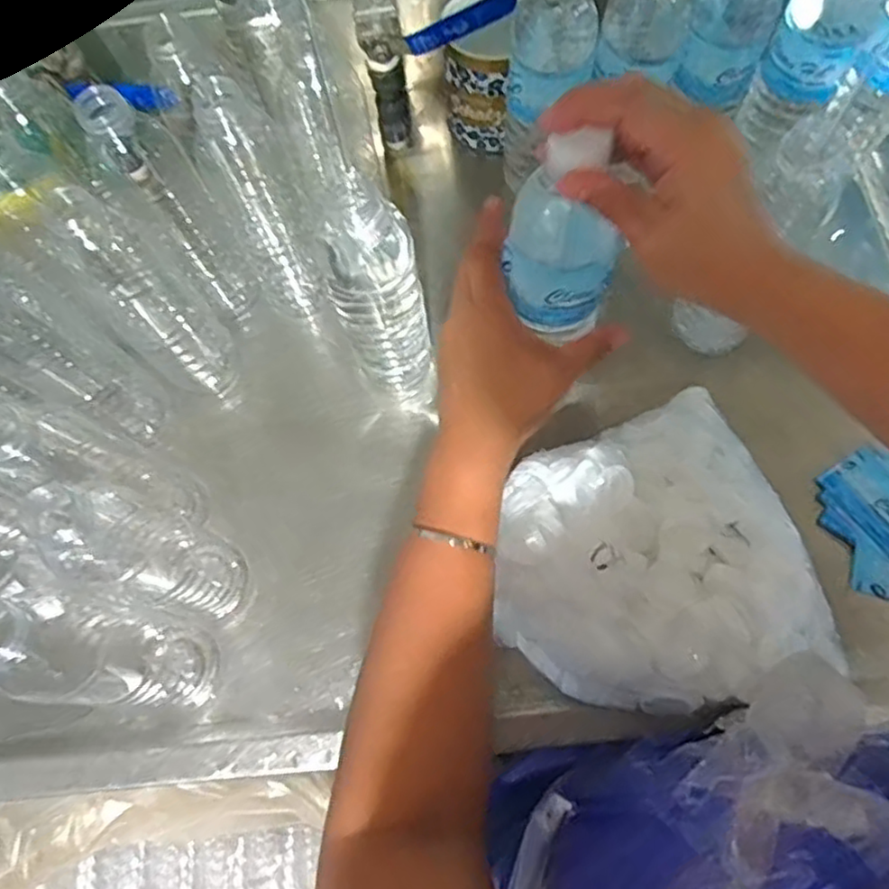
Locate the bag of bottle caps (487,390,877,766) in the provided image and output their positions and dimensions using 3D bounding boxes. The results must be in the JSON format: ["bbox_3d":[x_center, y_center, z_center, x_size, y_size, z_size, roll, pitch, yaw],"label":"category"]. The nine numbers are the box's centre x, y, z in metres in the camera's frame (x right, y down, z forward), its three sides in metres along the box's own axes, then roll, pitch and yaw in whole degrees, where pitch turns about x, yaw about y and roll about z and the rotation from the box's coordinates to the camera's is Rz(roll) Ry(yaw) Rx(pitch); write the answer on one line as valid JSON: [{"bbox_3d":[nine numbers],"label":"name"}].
[{"bbox_3d":[0.138,0.093,0.446,0.205,0.073,0.231,-19,70,-4],"label":"bag of bottle caps"}]

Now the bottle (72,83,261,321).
[{"bbox_3d":[-0.201,-0.177,0.506,0.056,0.208,0.076,-27,71,-7],"label":"bottle"}]

